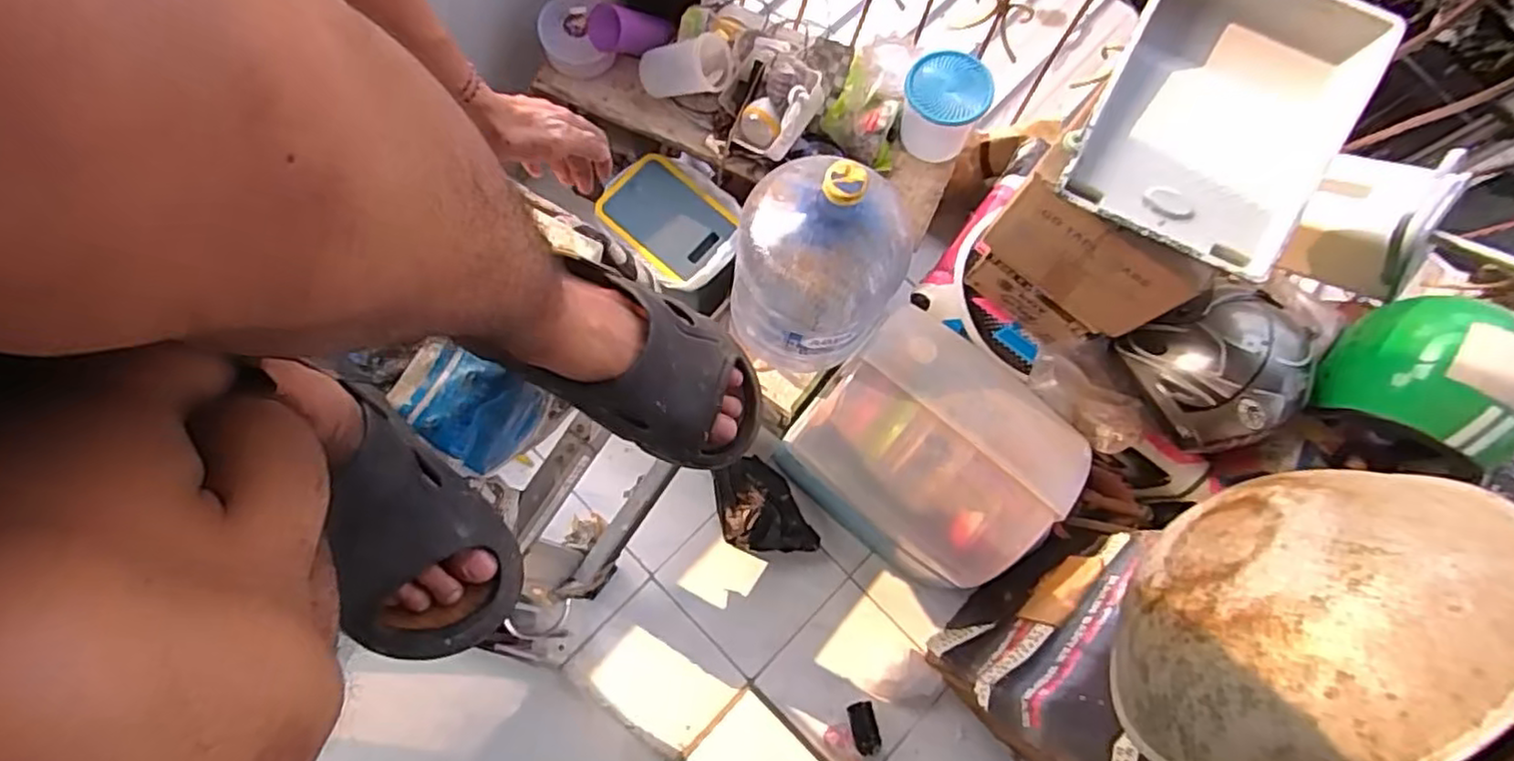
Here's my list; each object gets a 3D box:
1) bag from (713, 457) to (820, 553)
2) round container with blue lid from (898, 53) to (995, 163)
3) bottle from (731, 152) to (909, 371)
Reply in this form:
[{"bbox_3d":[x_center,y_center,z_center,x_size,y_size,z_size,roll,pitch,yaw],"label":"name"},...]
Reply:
[{"bbox_3d":[-0.001,0.283,1.513,0.169,0.072,0.257,-30,81,-7],"label":"bag"},{"bbox_3d":[0.338,-0.501,1.282,0.140,0.162,0.154,0,78,-2],"label":"round container with blue lid"},{"bbox_3d":[0.097,-0.190,1.142,0.264,0.444,0.245,19,78,2],"label":"bottle"}]

